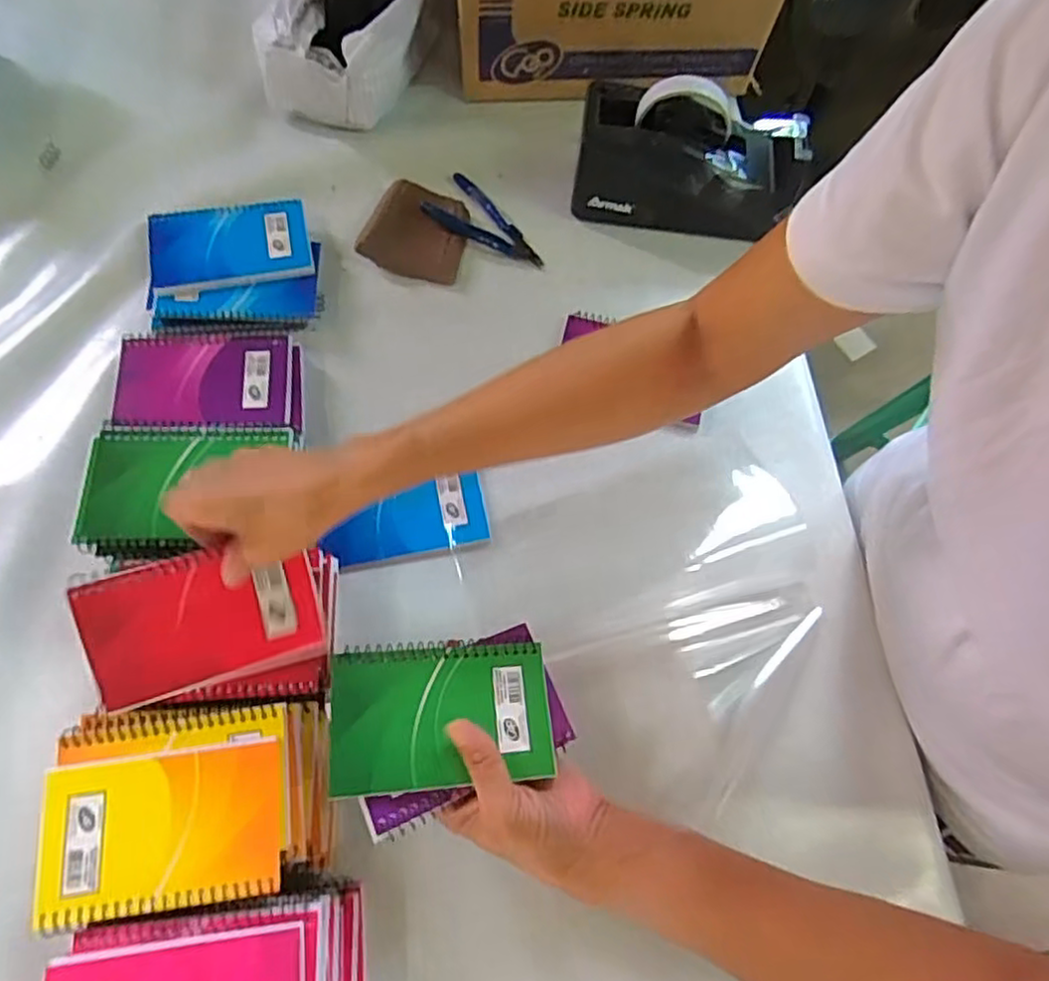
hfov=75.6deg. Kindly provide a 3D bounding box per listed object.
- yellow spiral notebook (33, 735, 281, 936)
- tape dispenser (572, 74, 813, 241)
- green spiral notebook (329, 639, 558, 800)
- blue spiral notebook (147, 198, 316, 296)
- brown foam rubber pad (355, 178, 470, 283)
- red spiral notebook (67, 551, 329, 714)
[{"bbox_3d":[-0.206,0.192,0.385,0.127,0.007,0.083,-7,69,-6],"label":"yellow spiral notebook"},{"bbox_3d":[0.146,-0.294,0.601,0.192,0.110,0.068,8,68,0],"label":"tape dispenser"},{"bbox_3d":[-0.049,0.132,0.406,0.129,0.004,0.083,-1,64,-15],"label":"green spiral notebook"},{"bbox_3d":[-0.252,-0.212,0.581,0.129,0.007,0.083,-10,68,-10],"label":"blue spiral notebook"},{"bbox_3d":[-0.096,-0.237,0.610,0.084,0.022,0.091,12,68,2],"label":"brown foam rubber pad"},{"bbox_3d":[-0.194,0.078,0.417,0.128,0.016,0.084,-13,100,-25],"label":"red spiral notebook"}]

